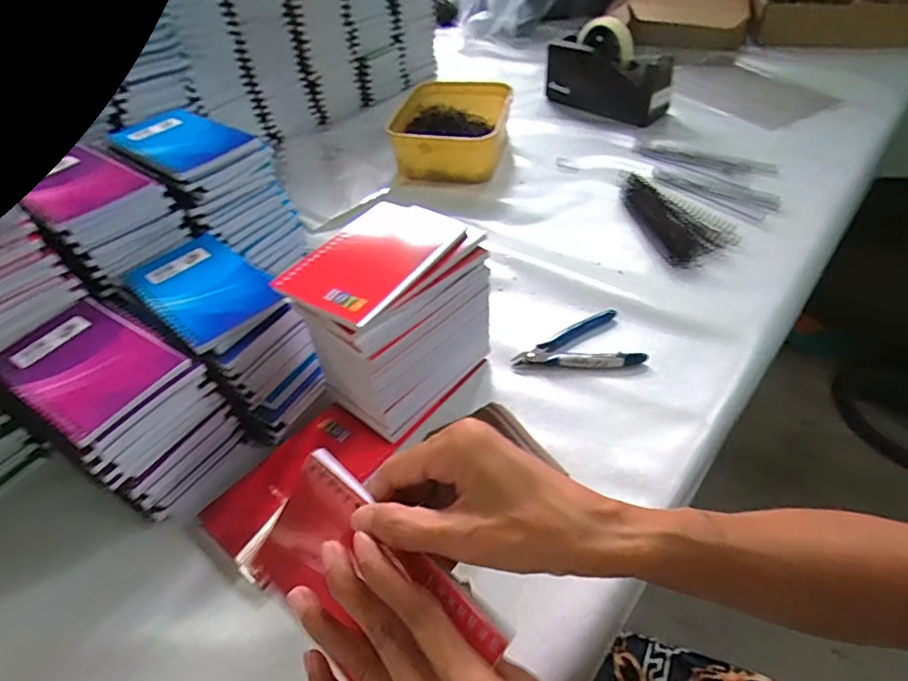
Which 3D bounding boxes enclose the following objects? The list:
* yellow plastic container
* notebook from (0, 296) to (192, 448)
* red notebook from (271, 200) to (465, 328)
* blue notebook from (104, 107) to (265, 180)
[{"bbox_3d":[-0.002,-0.315,0.781,0.160,0.063,0.214,5,46,9],"label":"yellow plastic container"},{"bbox_3d":[-0.260,0.012,0.369,0.130,0.005,0.082,24,52,25],"label":"notebook"},{"bbox_3d":[-0.059,-0.064,0.390,0.084,0.010,0.130,26,52,26],"label":"red notebook"},{"bbox_3d":[-0.261,-0.191,0.498,0.134,0.012,0.092,25,52,26],"label":"blue notebook"}]

